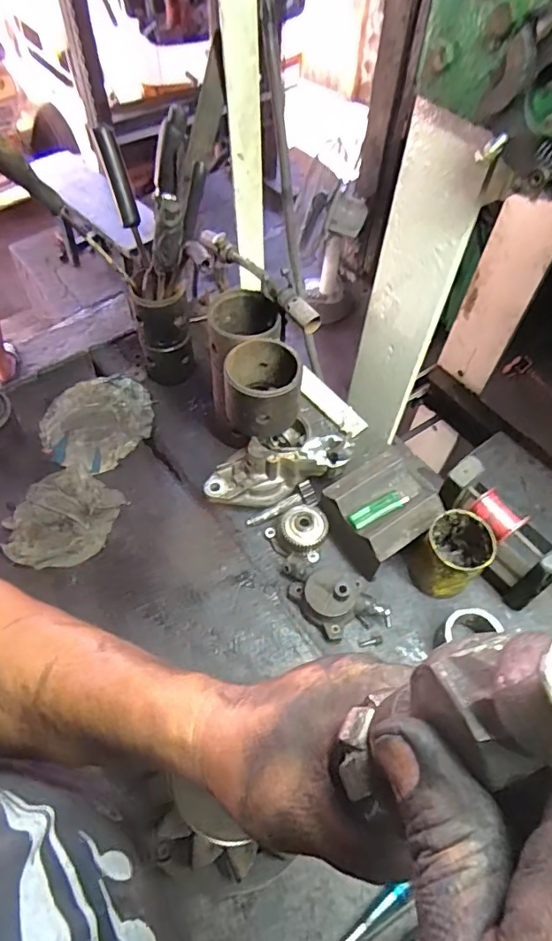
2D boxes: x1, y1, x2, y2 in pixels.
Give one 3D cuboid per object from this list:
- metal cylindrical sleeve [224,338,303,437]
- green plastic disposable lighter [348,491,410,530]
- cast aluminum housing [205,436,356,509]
[{"bbox_3d":[-0.017,-0.099,0.627,0.086,0.074,0.093,1,57,-2],"label":"metal cylindrical sleeve"},{"bbox_3d":[0.129,0.049,0.664,0.079,0.014,0.023,-23,61,-16],"label":"green plastic disposable lighter"},{"bbox_3d":[-0.002,-0.014,0.723,0.209,0.081,0.084,-18,57,9],"label":"cast aluminum housing"}]

